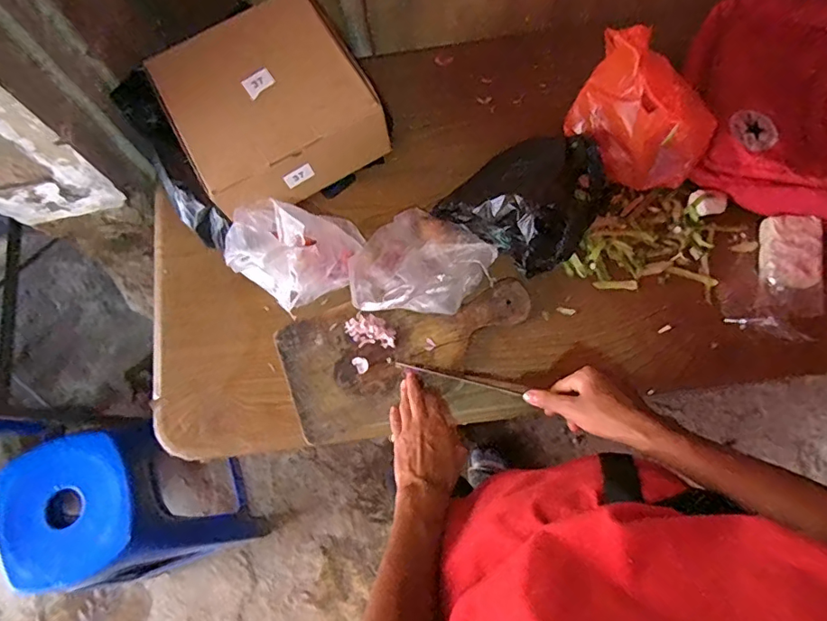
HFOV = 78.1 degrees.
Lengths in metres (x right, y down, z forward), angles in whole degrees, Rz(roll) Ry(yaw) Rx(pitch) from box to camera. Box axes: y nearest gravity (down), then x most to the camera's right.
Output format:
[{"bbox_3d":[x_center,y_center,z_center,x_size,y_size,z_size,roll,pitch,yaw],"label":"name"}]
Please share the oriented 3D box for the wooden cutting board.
[{"bbox_3d":[-0.005,0.051,0.699,0.340,0.030,0.171,-19,74,-4],"label":"wooden cutting board"}]

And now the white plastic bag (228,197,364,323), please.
[{"bbox_3d":[-0.154,-0.090,0.676,0.166,0.147,0.124,-37,76,-9],"label":"white plastic bag"}]

